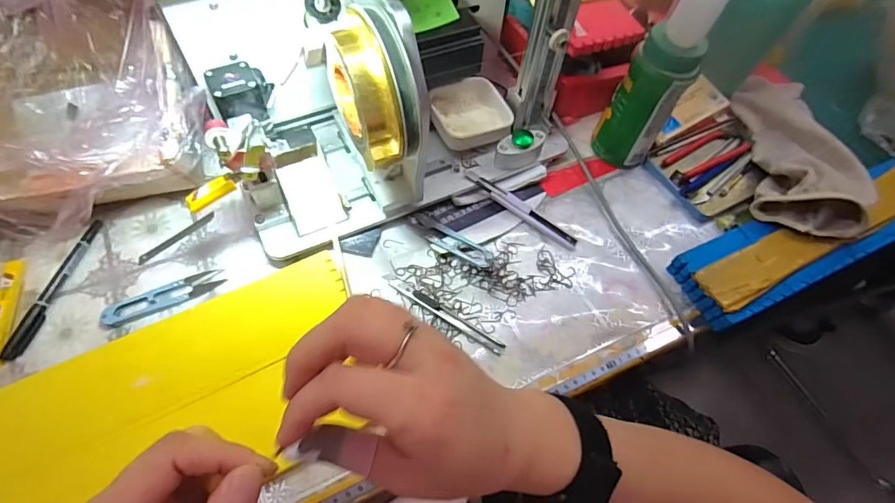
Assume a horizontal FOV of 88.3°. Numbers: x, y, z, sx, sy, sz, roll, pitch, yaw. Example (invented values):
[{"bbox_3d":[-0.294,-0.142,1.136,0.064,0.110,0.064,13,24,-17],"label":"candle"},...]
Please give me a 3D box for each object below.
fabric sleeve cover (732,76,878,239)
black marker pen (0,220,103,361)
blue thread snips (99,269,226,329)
[{"bbox_3d":[0.402,-0.124,0.528,0.108,0.065,0.260,14,59,4],"label":"fabric sleeve cover"},{"bbox_3d":[-0.356,0.030,0.417,0.015,0.009,0.138,9,59,1],"label":"black marker pen"},{"bbox_3d":[-0.257,0.040,0.417,0.101,0.004,0.023,-21,63,-16],"label":"blue thread snips"}]

